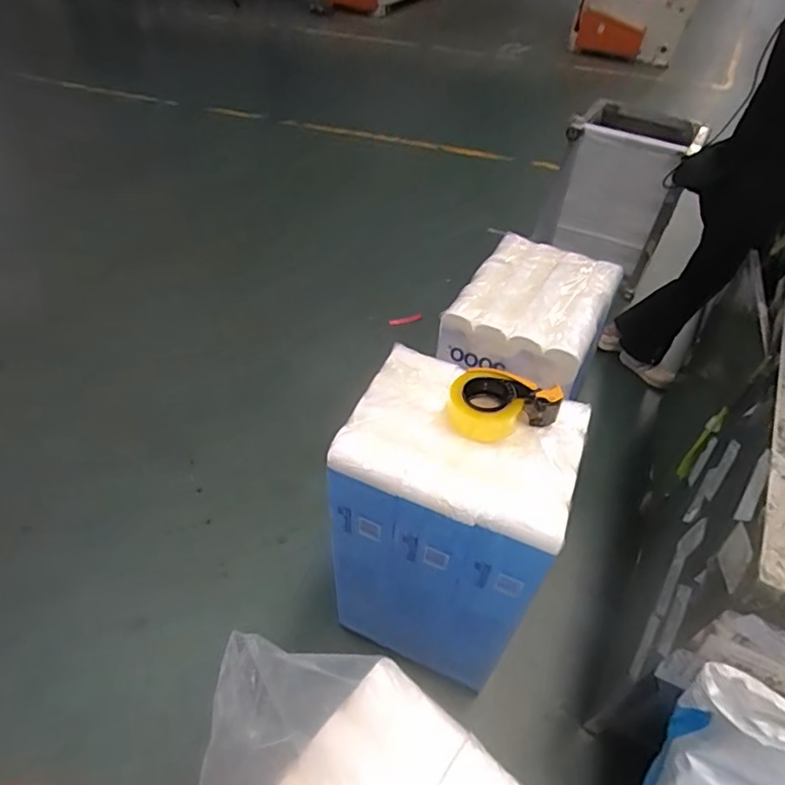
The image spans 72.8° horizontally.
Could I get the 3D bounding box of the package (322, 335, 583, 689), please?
[{"bbox_3d":[0.095,0.298,1.123,0.385,0.671,0.295,18,48,13],"label":"package"}]

